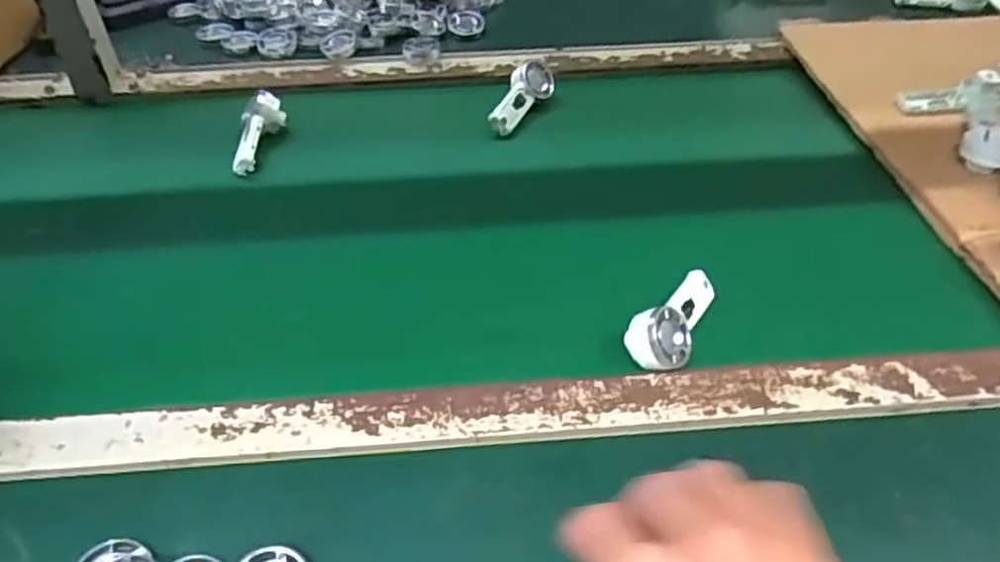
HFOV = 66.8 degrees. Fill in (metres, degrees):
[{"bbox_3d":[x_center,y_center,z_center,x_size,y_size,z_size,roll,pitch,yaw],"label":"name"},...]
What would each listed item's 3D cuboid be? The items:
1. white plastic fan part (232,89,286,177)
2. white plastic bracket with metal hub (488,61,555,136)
[{"bbox_3d":[-0.218,-0.134,0.685,0.032,0.031,0.088,2,43,2],"label":"white plastic fan part"},{"bbox_3d":[0.022,-0.178,0.725,0.030,0.034,0.096,21,52,22],"label":"white plastic bracket with metal hub"}]

